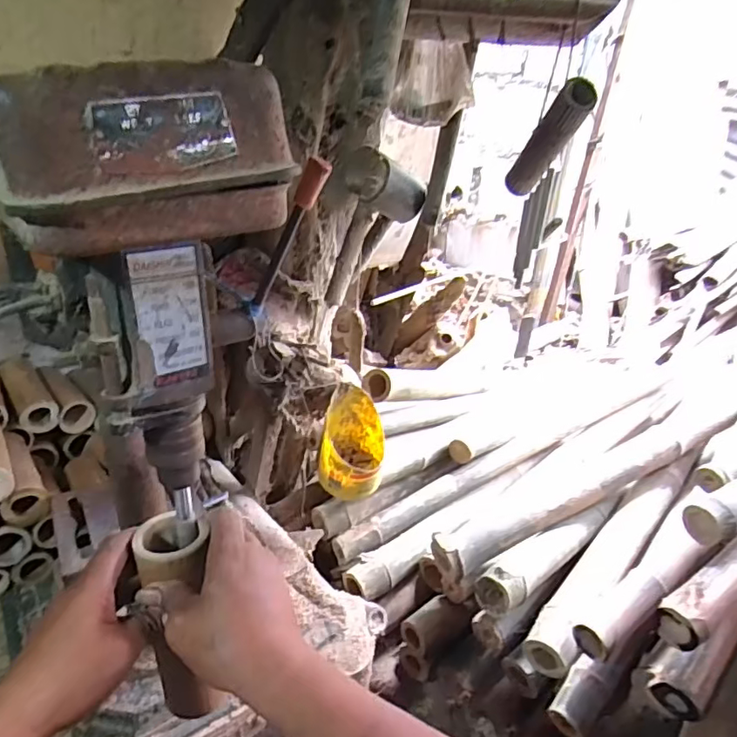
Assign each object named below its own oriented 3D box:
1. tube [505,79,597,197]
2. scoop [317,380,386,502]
[{"bbox_3d":[0.202,-0.258,0.643,0.035,0.164,0.037,-2,71,-14],"label":"tube"},{"bbox_3d":[-0.022,0.106,0.796,0.090,0.138,0.101,7,27,5],"label":"scoop"}]

